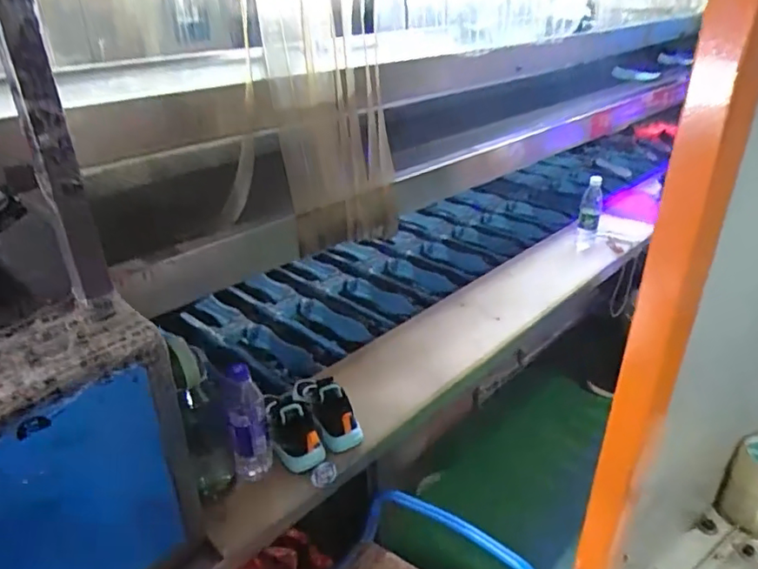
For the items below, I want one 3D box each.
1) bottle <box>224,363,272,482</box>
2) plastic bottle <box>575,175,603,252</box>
[{"bbox_3d":[-0.225,0.246,0.974,0.064,0.220,0.055,-10,29,-15],"label":"bottle"},{"bbox_3d":[0.639,-0.199,1.727,0.062,0.237,0.058,9,30,20],"label":"plastic bottle"}]

